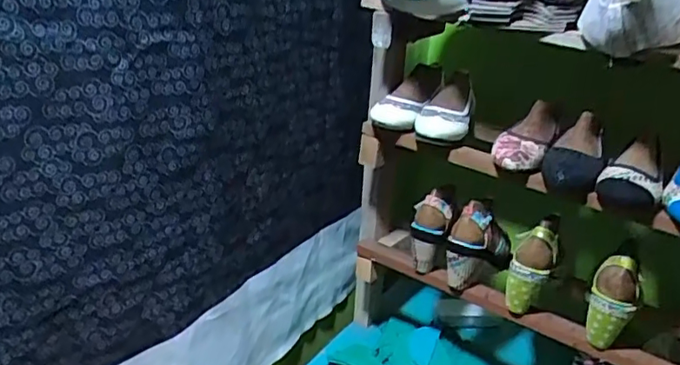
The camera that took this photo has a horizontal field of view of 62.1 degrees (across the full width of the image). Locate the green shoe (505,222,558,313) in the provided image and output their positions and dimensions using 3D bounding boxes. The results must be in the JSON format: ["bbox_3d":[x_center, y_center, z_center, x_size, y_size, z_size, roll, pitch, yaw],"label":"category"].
[{"bbox_3d":[0.314,0.138,0.931,0.068,0.164,0.080,22,6,33],"label":"green shoe"}]

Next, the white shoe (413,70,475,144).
[{"bbox_3d":[0.184,-0.133,0.964,0.084,0.077,0.201,10,26,13],"label":"white shoe"}]

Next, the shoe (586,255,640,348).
[{"bbox_3d":[0.419,0.182,0.871,0.065,0.140,0.065,19,29,29],"label":"shoe"}]

